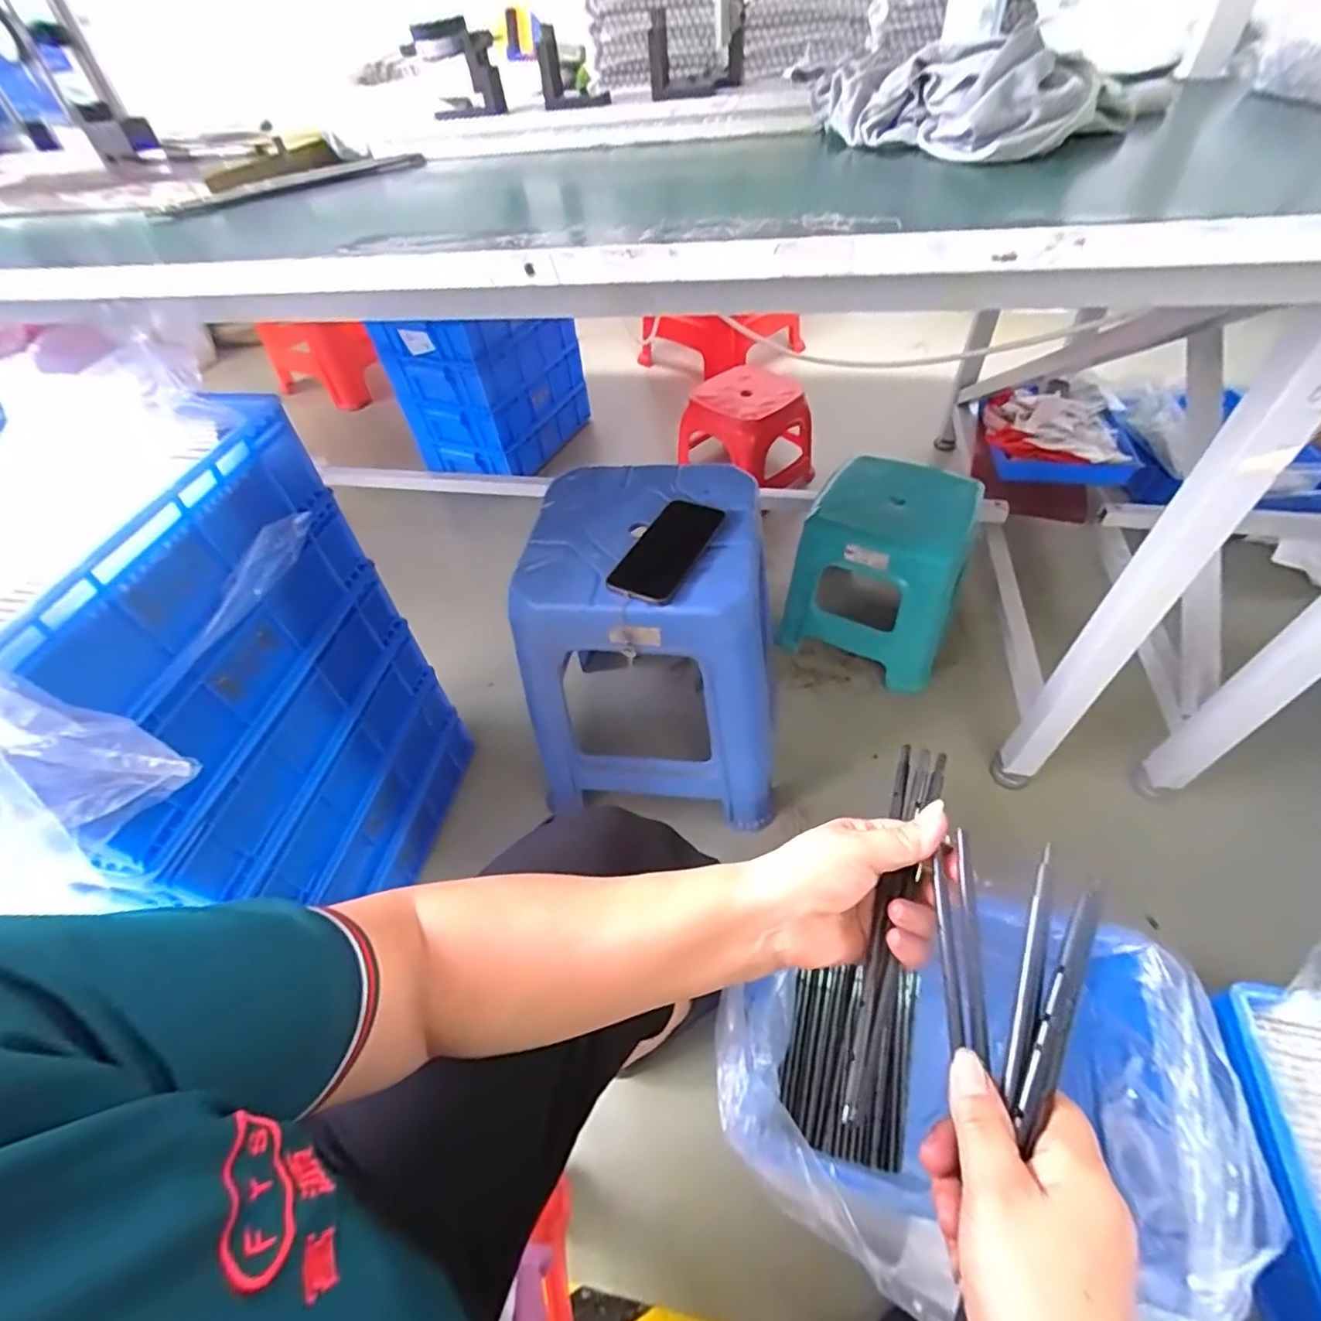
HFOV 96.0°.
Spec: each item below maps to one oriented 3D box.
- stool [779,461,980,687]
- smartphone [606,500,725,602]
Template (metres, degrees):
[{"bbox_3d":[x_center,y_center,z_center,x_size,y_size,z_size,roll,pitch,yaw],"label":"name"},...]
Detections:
[{"bbox_3d":[0.367,-0.154,1.009,0.255,0.251,0.242,18,55,19],"label":"stool"},{"bbox_3d":[0.007,-0.126,0.663,0.076,0.016,0.153,20,56,20],"label":"smartphone"}]

